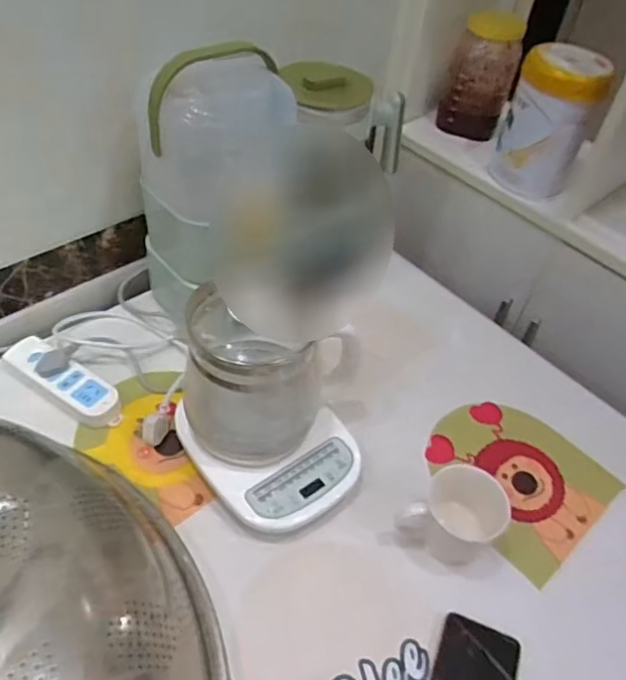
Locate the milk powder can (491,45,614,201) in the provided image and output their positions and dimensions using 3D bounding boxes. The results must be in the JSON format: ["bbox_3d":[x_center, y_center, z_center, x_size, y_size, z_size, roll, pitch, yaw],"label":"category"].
[{"bbox_3d":[0.356,-0.331,0.903,0.119,0.196,0.104,19,48,11],"label":"milk powder can"}]

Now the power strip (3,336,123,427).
[{"bbox_3d":[-0.310,0.050,0.734,0.170,0.037,0.057,28,50,18],"label":"power strip"}]

